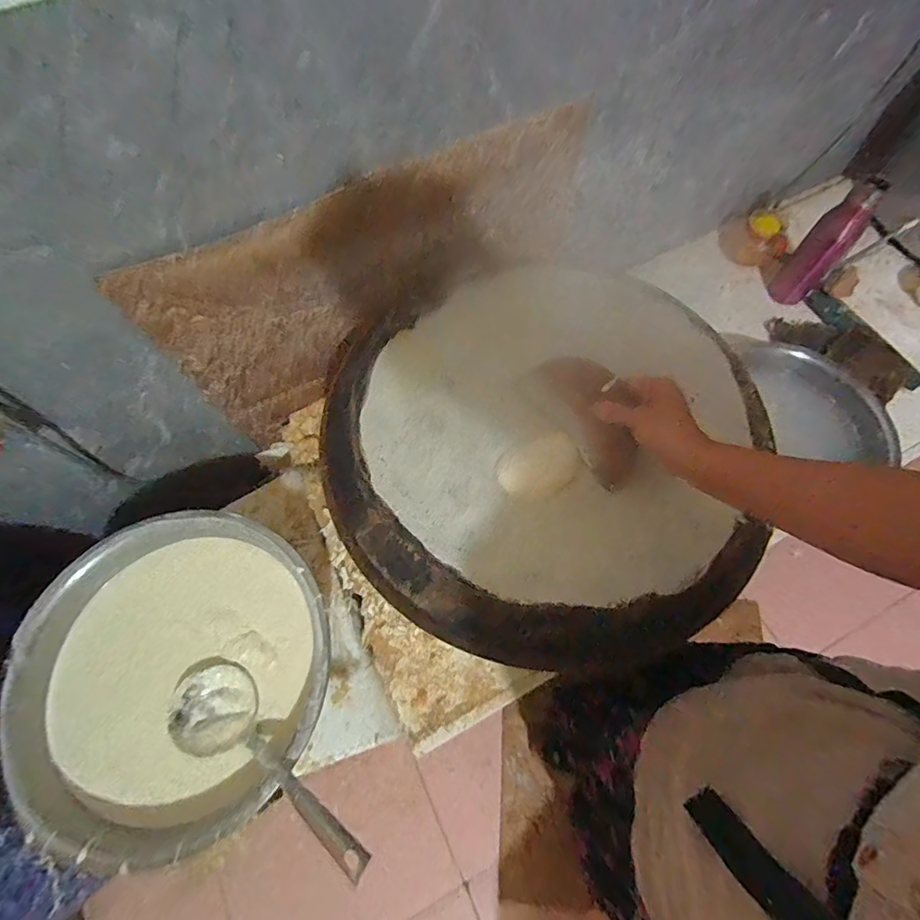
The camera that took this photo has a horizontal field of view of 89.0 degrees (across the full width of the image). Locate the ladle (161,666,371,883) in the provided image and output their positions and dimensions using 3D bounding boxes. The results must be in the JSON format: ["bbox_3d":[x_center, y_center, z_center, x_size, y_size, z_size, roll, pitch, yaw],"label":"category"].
[{"bbox_3d":[-0.252,0.361,0.579,0.331,0.064,0.093,23,67,29],"label":"ladle"}]

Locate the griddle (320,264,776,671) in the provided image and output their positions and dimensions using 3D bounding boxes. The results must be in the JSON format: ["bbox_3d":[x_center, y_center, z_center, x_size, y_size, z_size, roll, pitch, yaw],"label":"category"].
[{"bbox_3d":[0.109,-0.022,0.563,0.523,0.047,0.476,0,66,0],"label":"griddle"}]

